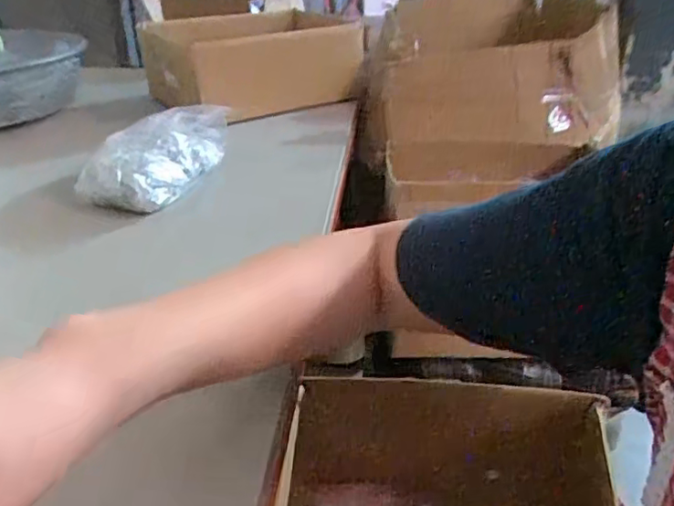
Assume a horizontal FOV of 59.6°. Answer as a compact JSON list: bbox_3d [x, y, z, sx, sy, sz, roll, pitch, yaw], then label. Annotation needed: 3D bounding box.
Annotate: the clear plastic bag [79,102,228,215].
[{"bbox_3d":[-0.210,-0.115,0.709,0.105,0.088,0.207,11,31,19],"label":"clear plastic bag"}]

